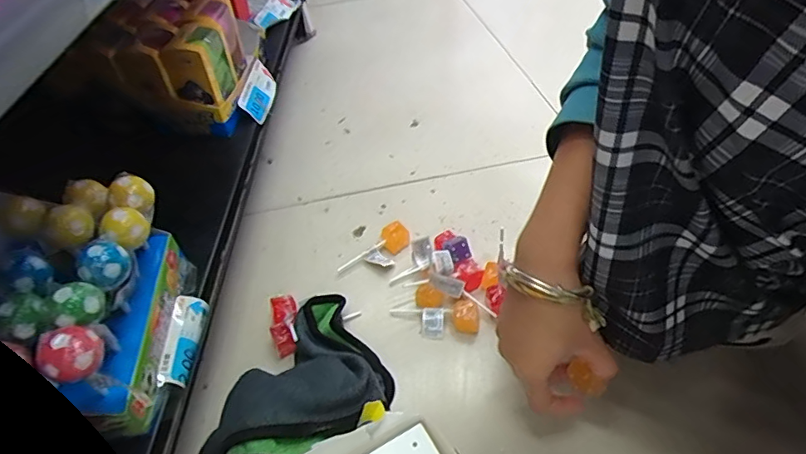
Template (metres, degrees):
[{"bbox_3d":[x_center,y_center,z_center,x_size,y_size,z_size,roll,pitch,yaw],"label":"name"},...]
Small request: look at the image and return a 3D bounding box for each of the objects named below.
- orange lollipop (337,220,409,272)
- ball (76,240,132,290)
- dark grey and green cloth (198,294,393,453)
[{"bbox_3d":[-0.029,0.028,0.548,0.086,0.026,0.033,-29,52,-23],"label":"orange lollipop"},{"bbox_3d":[-0.200,0.026,0.327,0.023,0.028,0.029,24,52,23],"label":"ball"},{"bbox_3d":[-0.080,0.141,0.417,0.114,0.065,0.196,22,51,21],"label":"dark grey and green cloth"}]

